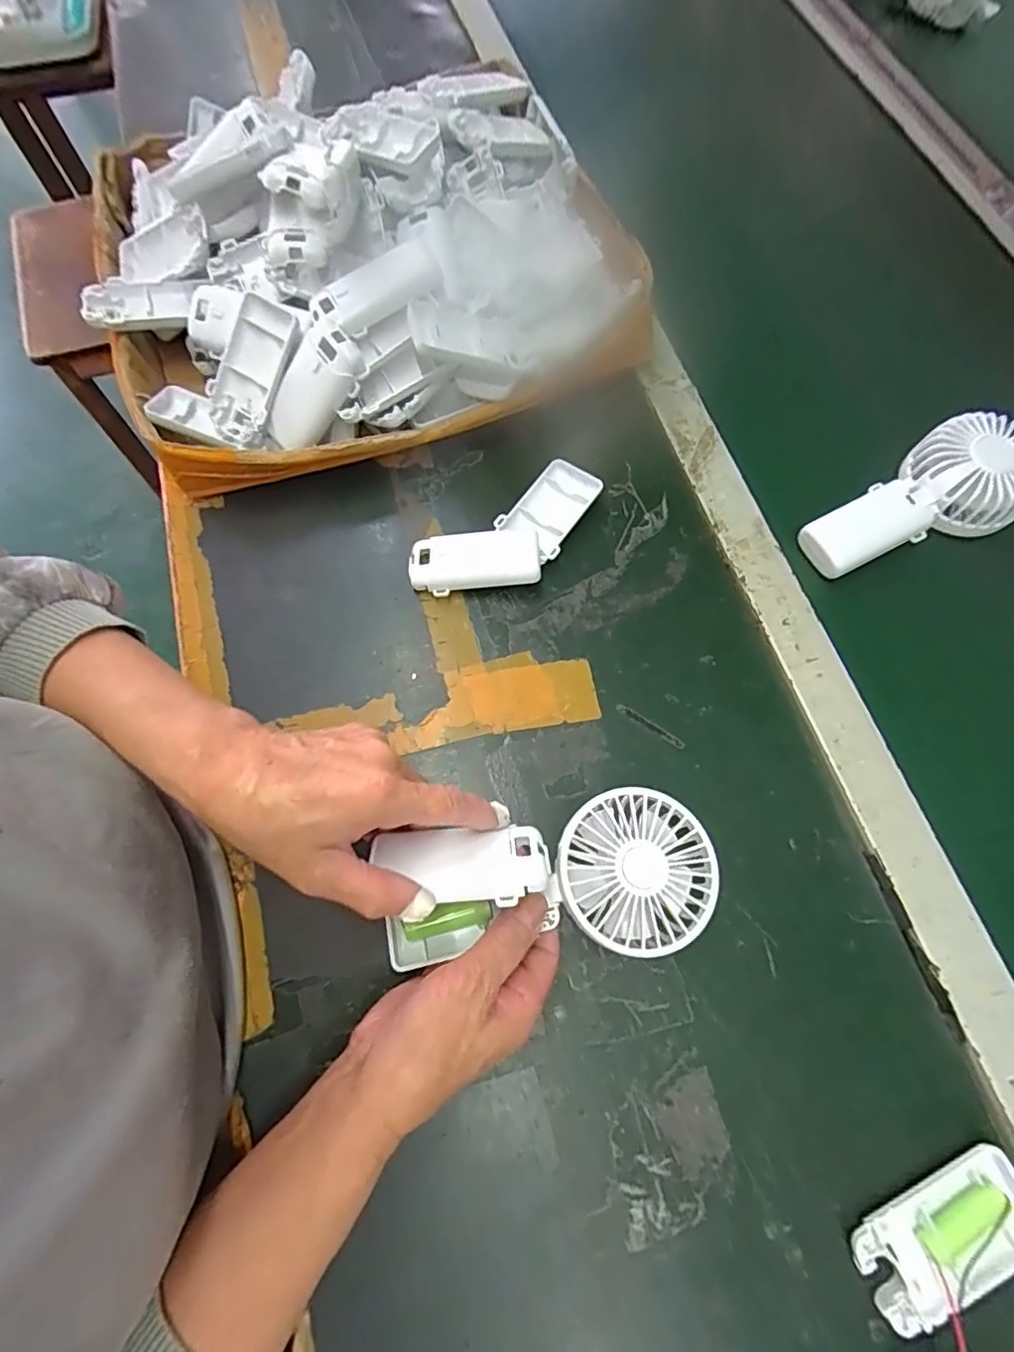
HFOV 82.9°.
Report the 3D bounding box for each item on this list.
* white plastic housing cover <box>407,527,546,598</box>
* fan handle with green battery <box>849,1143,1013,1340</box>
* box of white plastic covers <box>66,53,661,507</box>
[{"bbox_3d":[-0.023,-0.083,0.421,0.093,0.017,0.045,-5,70,-1],"label":"white plastic housing cover"},{"bbox_3d":[0.223,0.284,0.291,0.094,0.013,0.045,-24,71,-7],"label":"fan handle with green battery"},{"bbox_3d":[-0.115,-0.340,0.461,0.394,0.126,0.341,-17,71,-5],"label":"box of white plastic covers"}]

